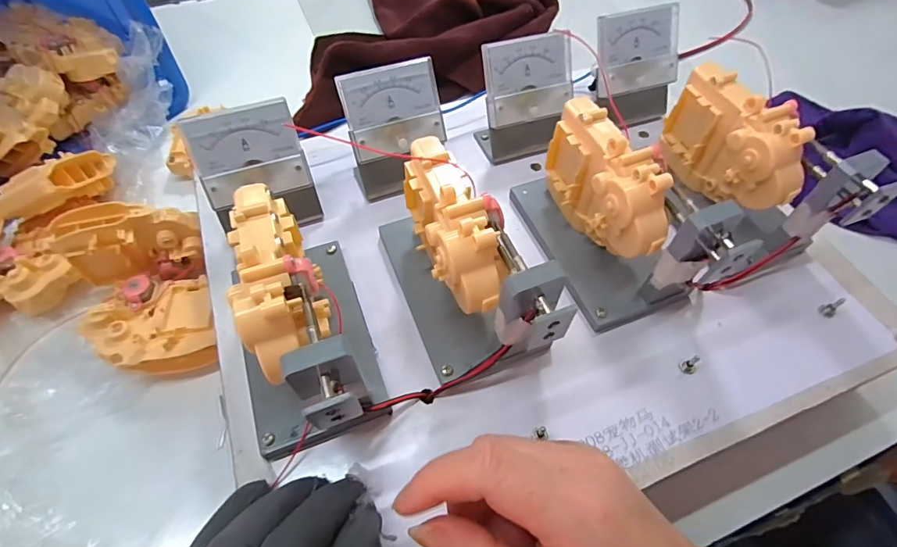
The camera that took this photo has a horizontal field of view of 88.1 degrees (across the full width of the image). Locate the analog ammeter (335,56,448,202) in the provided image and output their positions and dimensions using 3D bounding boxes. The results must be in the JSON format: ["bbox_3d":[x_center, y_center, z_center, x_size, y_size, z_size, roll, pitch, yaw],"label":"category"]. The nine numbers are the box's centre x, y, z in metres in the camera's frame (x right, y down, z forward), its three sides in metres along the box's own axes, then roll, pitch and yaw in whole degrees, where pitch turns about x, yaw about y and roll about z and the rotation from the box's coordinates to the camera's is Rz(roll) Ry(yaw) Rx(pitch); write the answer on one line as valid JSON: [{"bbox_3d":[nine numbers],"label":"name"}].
[{"bbox_3d":[-0.035,-0.098,0.320,0.067,0.071,0.042,-21,59,-13],"label":"analog ammeter"}]

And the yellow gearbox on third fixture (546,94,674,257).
[{"bbox_3d":[0.095,-0.050,0.281,0.033,0.078,0.097,-13,58,-8],"label":"yellow gearbox on third fixture"}]

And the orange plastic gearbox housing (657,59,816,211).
[{"bbox_3d":[0.180,-0.081,0.297,0.027,0.068,0.095,-20,59,-12],"label":"orange plastic gearbox housing"}]

